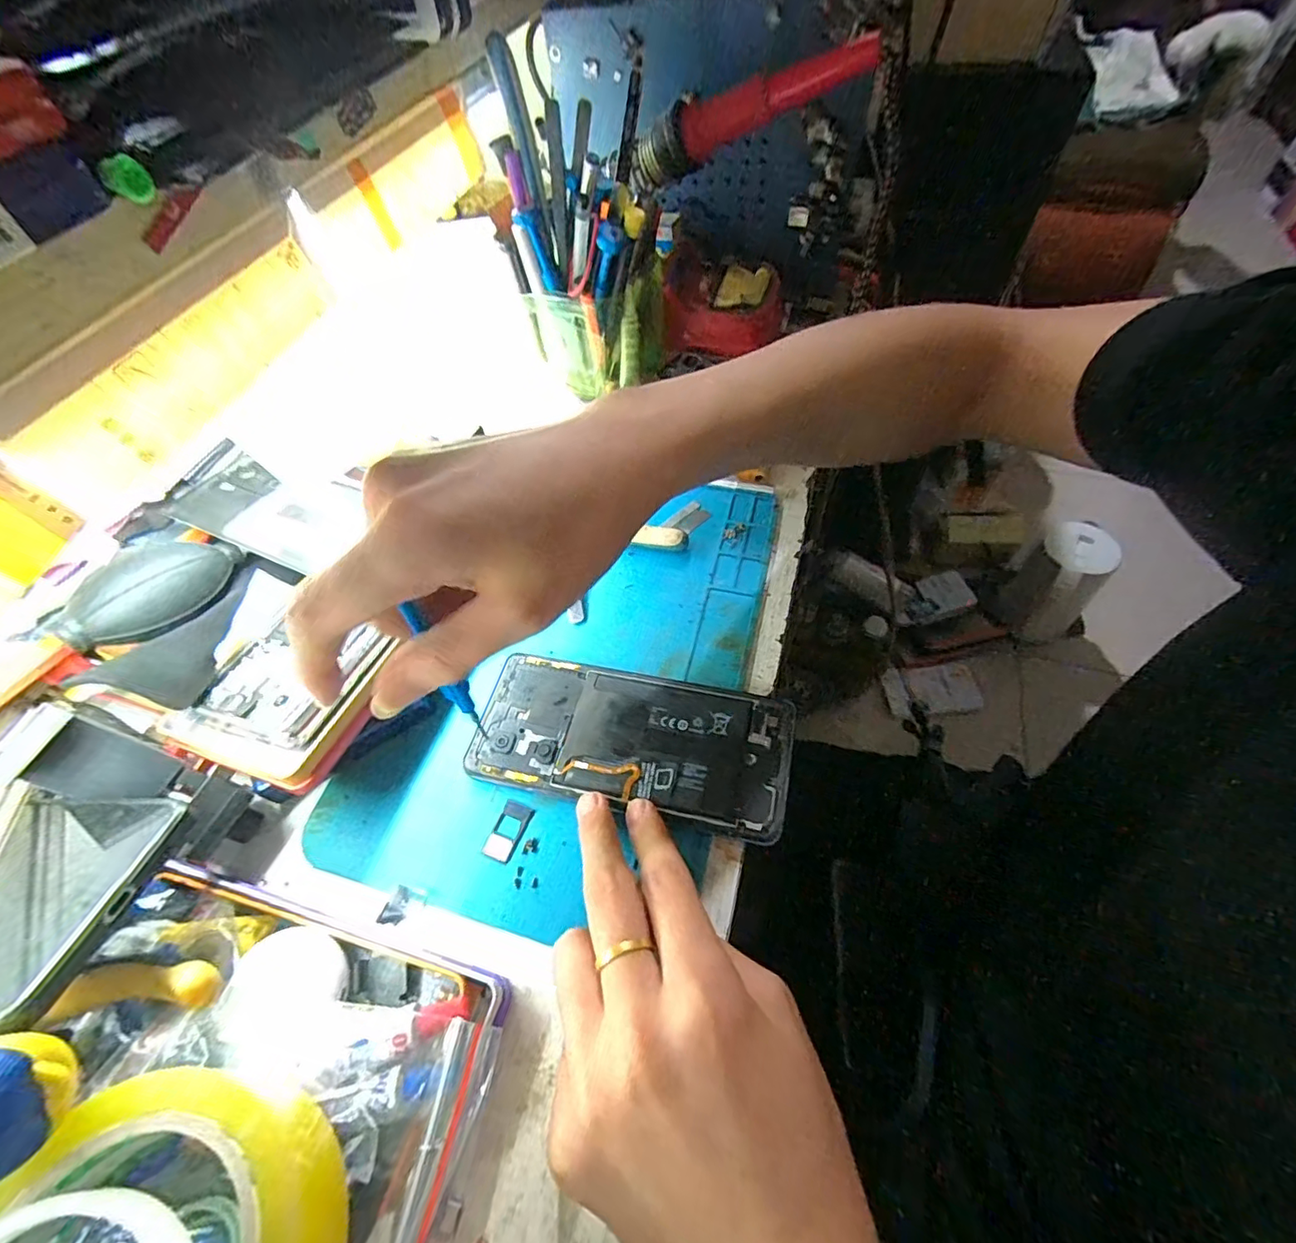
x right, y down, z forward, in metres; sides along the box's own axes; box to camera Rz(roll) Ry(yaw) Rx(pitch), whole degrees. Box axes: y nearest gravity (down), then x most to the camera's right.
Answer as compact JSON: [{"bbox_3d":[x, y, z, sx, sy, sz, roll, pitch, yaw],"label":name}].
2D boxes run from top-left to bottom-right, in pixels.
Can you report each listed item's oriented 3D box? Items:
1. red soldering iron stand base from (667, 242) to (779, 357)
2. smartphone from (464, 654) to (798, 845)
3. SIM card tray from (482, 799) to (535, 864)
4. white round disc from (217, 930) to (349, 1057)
[{"bbox_3d":[0.058,-0.249,0.432,0.087,0.039,0.083,2,56,6],"label":"red soldering iron stand base"},{"bbox_3d":[-0.008,0.058,0.283,0.158,0.005,0.072,9,58,12],"label":"smartphone"},{"bbox_3d":[-0.068,0.101,0.269,0.015,0.004,0.027,17,59,16],"label":"SIM card tray"},{"bbox_3d":[-0.145,0.146,0.222,0.044,0.004,0.043,5,29,-3],"label":"white round disc"}]

